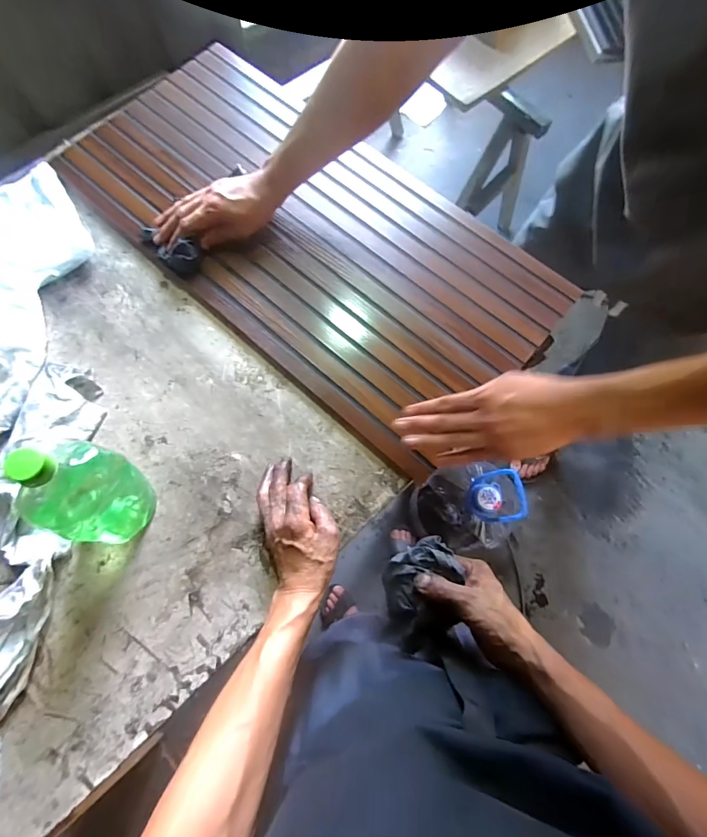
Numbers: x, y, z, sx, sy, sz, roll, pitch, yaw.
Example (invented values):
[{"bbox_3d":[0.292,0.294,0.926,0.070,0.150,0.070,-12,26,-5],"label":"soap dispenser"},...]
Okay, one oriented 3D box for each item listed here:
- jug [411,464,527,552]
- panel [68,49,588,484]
[{"bbox_3d":[0.271,0.219,1.034,0.202,0.375,0.174,15,74,2],"label":"jug"},{"bbox_3d":[-0.073,-0.282,0.614,0.732,0.019,0.353,41,78,9],"label":"panel"}]

